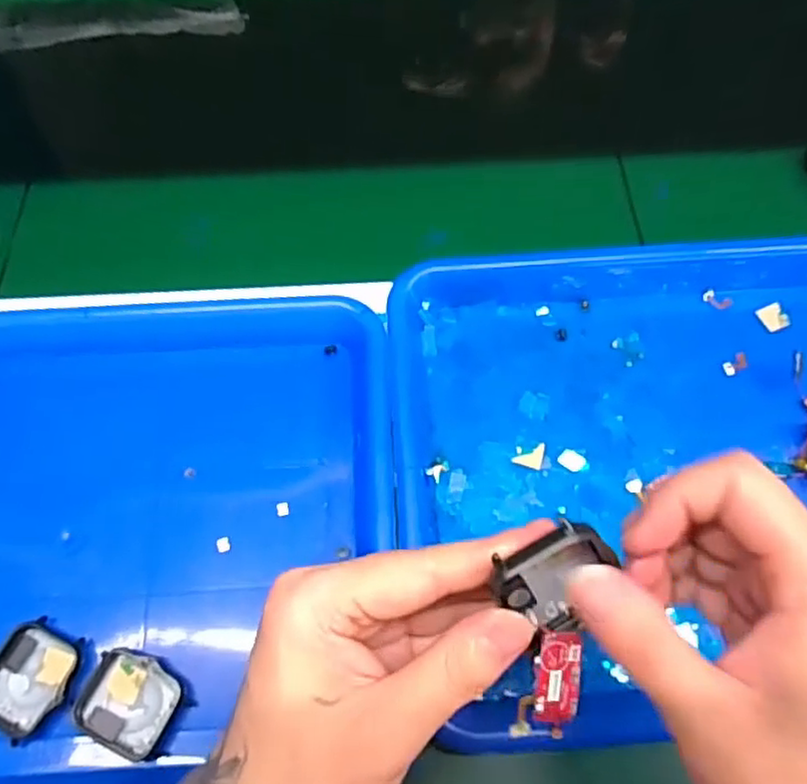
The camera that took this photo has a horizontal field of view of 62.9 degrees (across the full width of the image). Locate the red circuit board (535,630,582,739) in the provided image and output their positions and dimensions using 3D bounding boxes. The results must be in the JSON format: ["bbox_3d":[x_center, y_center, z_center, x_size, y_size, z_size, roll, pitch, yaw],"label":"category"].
[{"bbox_3d":[0.051,0.096,0.218,0.015,0.004,0.034,3,89,2],"label":"red circuit board"}]

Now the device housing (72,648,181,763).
[{"bbox_3d":[-0.124,0.141,0.300,0.041,0.005,0.038,21,66,10],"label":"device housing"}]

